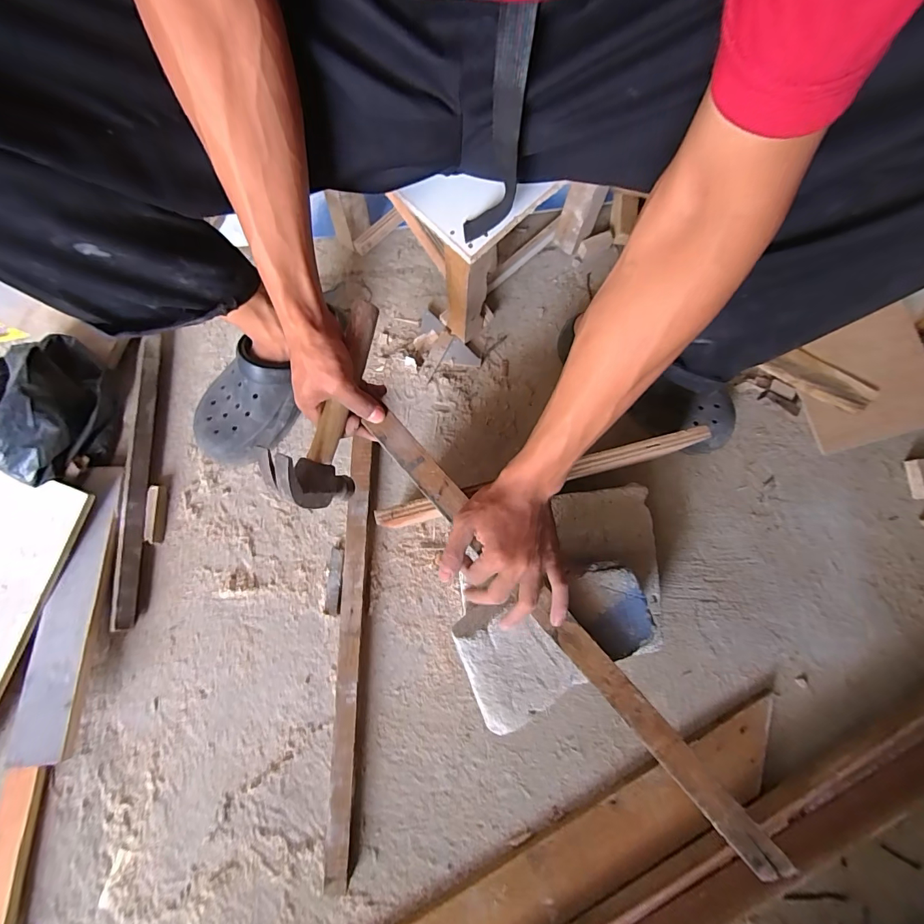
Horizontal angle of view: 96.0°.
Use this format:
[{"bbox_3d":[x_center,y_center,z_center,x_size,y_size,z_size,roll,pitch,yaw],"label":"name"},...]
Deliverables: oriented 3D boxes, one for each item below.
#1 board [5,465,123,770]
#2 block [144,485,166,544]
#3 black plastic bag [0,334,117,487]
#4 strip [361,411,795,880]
[{"bbox_3d":[-0.500,0.178,0.532,0.066,0.017,0.352,2,73,-12],"label":"board"},{"bbox_3d":[-0.425,0.072,0.578,0.018,0.016,0.078,-3,78,-2],"label":"block"},{"bbox_3d":[-0.550,-0.077,0.556,0.117,0.126,0.193,-17,79,-4],"label":"black plastic bag"},{"bbox_3d":[0.100,0.165,0.408,0.032,0.011,0.556,-41,84,-9],"label":"strip"}]

